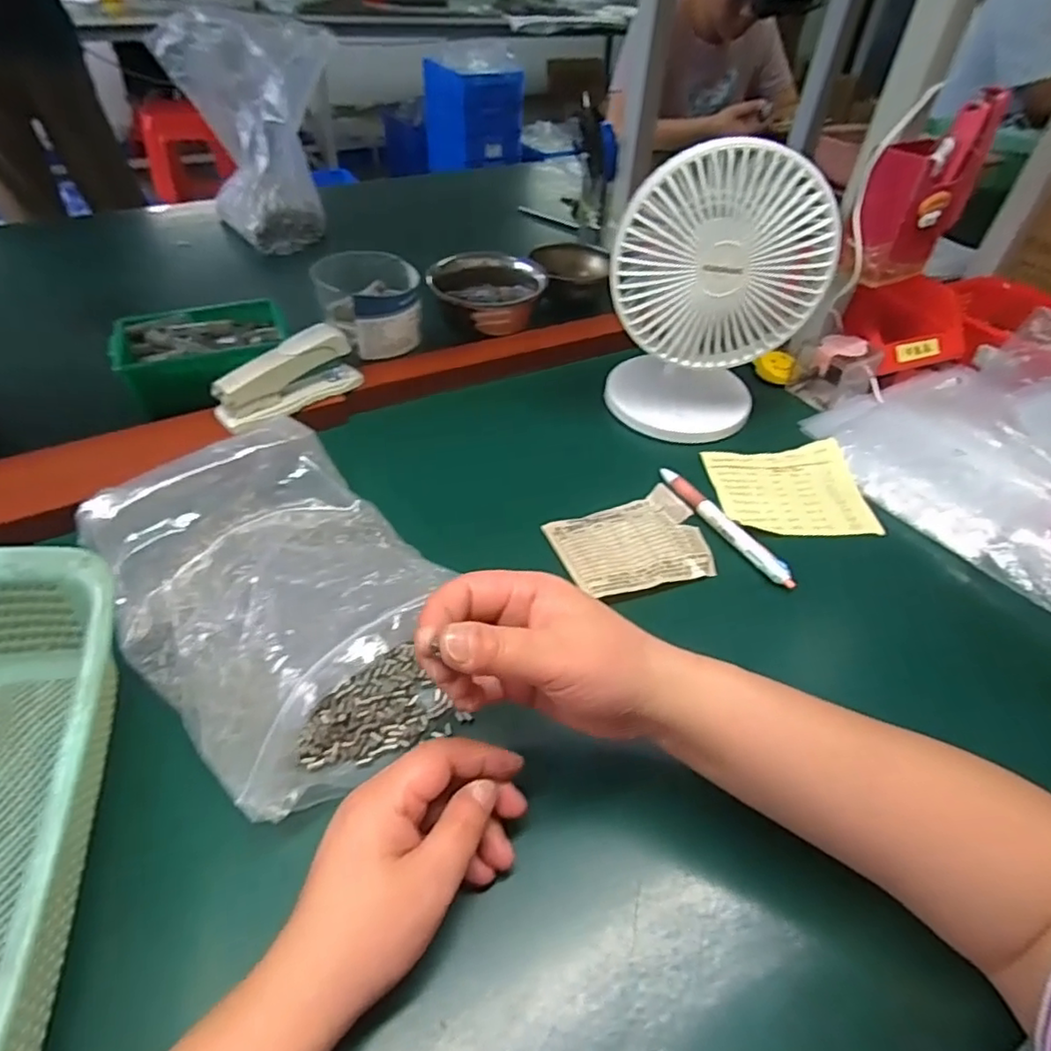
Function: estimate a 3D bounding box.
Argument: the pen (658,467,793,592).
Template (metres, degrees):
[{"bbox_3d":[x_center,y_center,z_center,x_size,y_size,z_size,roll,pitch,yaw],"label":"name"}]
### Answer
[{"bbox_3d":[0.153,-0.002,0.478,0.016,0.015,0.141,-19,49,-22],"label":"pen"}]

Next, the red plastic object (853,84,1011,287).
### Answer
[{"bbox_3d":[0.327,-0.279,0.516,0.094,0.136,0.055,-17,40,-20],"label":"red plastic object"}]

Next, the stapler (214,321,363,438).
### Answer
[{"bbox_3d":[-0.201,-0.128,0.526,0.036,0.053,0.125,35,52,28],"label":"stapler"}]

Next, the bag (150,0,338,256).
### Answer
[{"bbox_3d":[-0.341,-0.513,0.805,0.161,0.223,0.181,-28,52,-28],"label":"bag"}]

